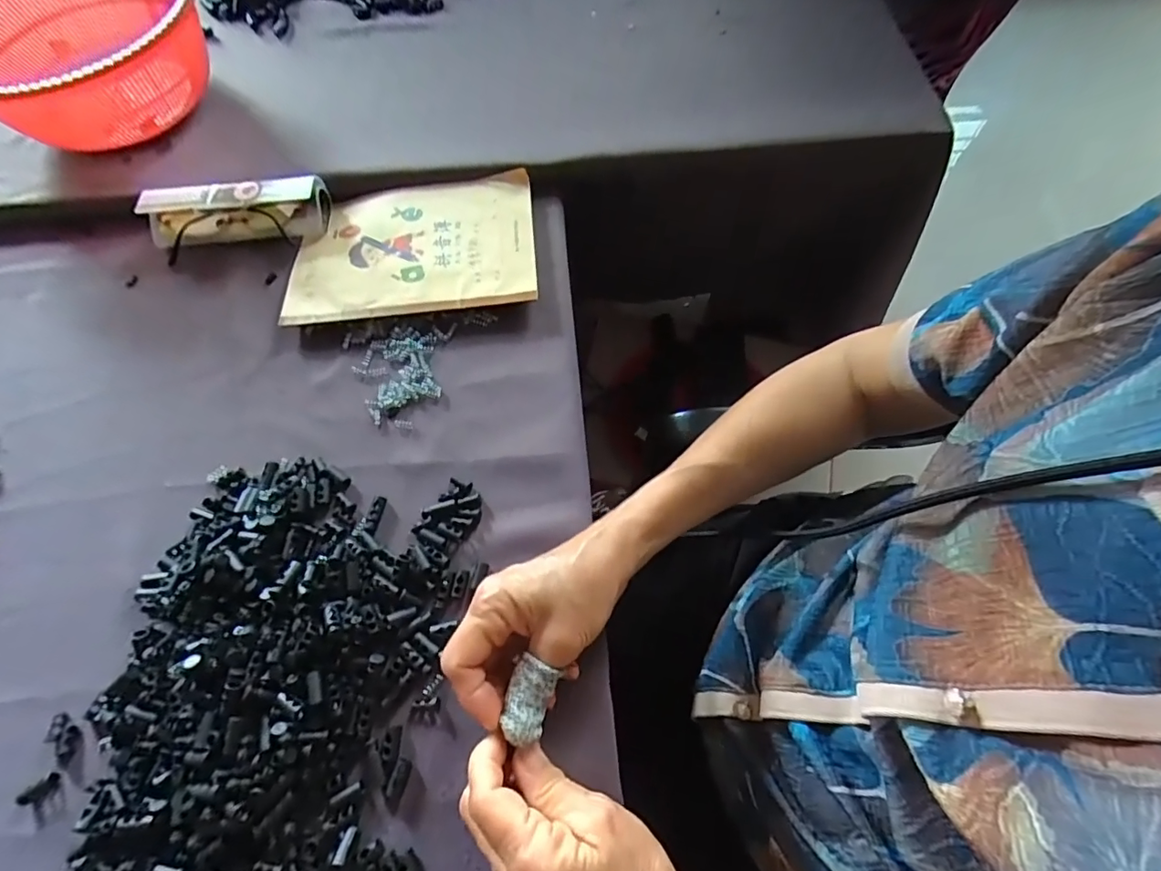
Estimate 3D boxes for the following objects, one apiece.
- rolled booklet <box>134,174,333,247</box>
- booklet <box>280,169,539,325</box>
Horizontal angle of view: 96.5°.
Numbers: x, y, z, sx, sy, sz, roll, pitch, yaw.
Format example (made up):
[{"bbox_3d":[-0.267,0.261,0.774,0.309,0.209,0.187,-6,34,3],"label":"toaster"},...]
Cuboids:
[{"bbox_3d":[-0.304,-0.198,0.454,0.153,0.030,0.045,-5,67,1],"label":"rolled booklet"},{"bbox_3d":[-0.143,-0.163,0.446,0.204,0.008,0.139,-6,65,0],"label":"booklet"}]

